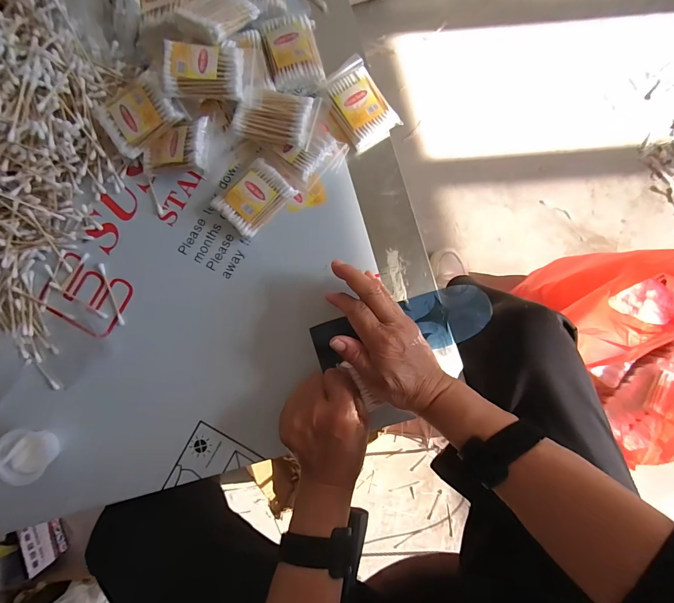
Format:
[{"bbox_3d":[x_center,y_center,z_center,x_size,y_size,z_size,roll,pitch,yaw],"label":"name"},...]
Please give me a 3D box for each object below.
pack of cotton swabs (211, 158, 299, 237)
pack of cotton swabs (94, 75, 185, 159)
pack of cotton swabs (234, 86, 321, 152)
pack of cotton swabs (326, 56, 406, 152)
[{"bbox_3d":[-0.089,-0.113,0.373,0.054,0.017,0.076,45,88,5],"label":"pack of cotton swabs"},{"bbox_3d":[-0.209,-0.197,0.357,0.077,0.024,0.056,-31,85,0],"label":"pack of cotton swabs"},{"bbox_3d":[-0.062,-0.195,0.363,0.078,0.030,0.060,11,86,3],"label":"pack of cotton swabs"},{"bbox_3d":[0.024,-0.222,0.382,0.060,0.013,0.093,-34,85,-1],"label":"pack of cotton swabs"}]

